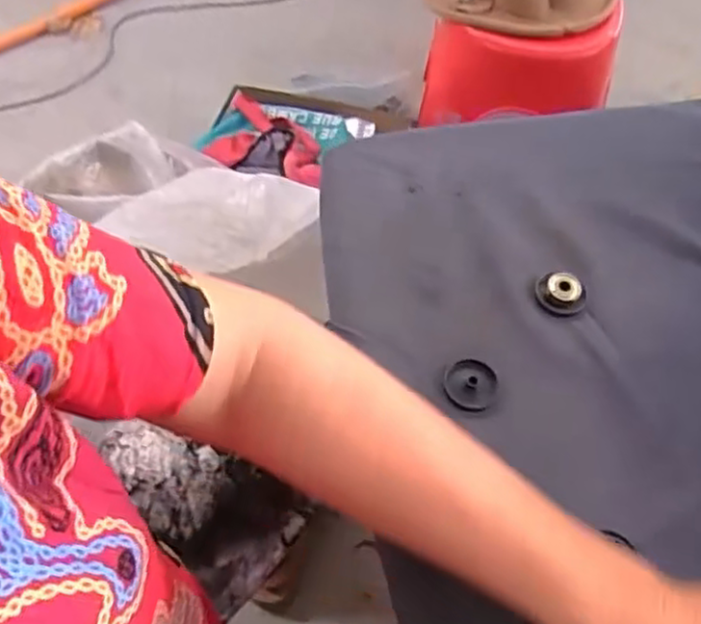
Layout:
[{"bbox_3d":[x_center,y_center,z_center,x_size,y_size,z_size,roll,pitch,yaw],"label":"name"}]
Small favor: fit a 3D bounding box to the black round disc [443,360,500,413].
[{"bbox_3d":[0.073,0.044,0.426,0.033,0.004,0.034,1,57,-2],"label":"black round disc"}]

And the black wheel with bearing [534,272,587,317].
[{"bbox_3d":[0.137,-0.012,0.457,0.032,0.014,0.028,25,60,13],"label":"black wheel with bearing"}]

